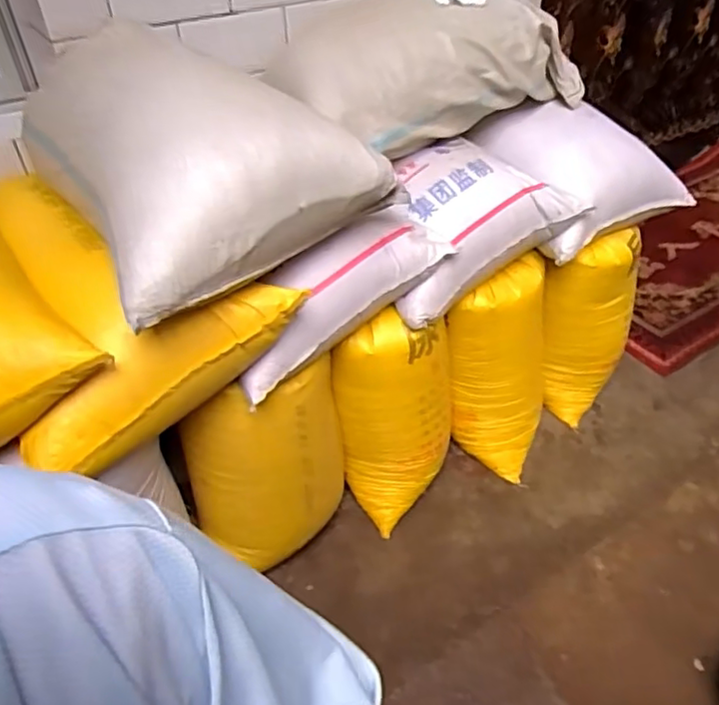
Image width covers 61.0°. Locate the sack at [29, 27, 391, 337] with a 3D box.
[{"bbox_3d":[-0.360,-0.405,1.155,0.494,0.241,0.679,-31,49,-29],"label":"sack"}]

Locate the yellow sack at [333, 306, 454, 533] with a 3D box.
[{"bbox_3d":[0.111,0.169,1.603,0.318,0.638,0.203,-34,51,-31],"label":"yellow sack"}]

